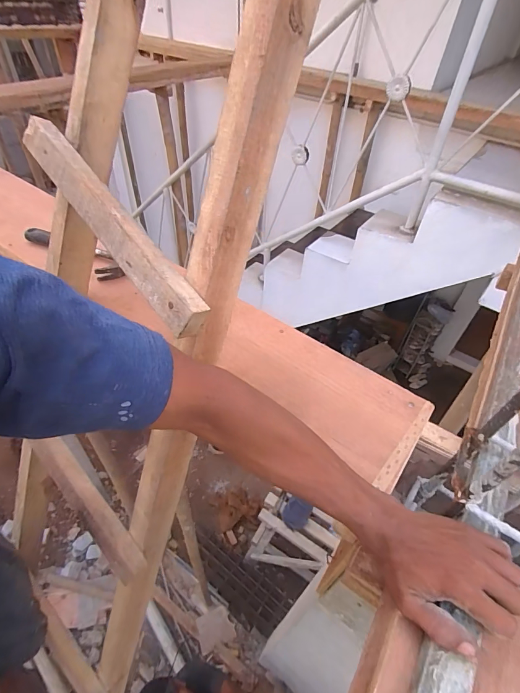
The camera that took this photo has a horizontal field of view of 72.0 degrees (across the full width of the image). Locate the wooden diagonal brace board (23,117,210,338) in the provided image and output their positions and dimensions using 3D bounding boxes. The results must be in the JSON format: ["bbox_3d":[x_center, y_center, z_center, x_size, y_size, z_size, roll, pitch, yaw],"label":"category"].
[{"bbox_3d":[-0.180,-0.152,0.425,0.043,0.036,0.353,-32,73,-31],"label":"wooden diagonal brace board"}]

